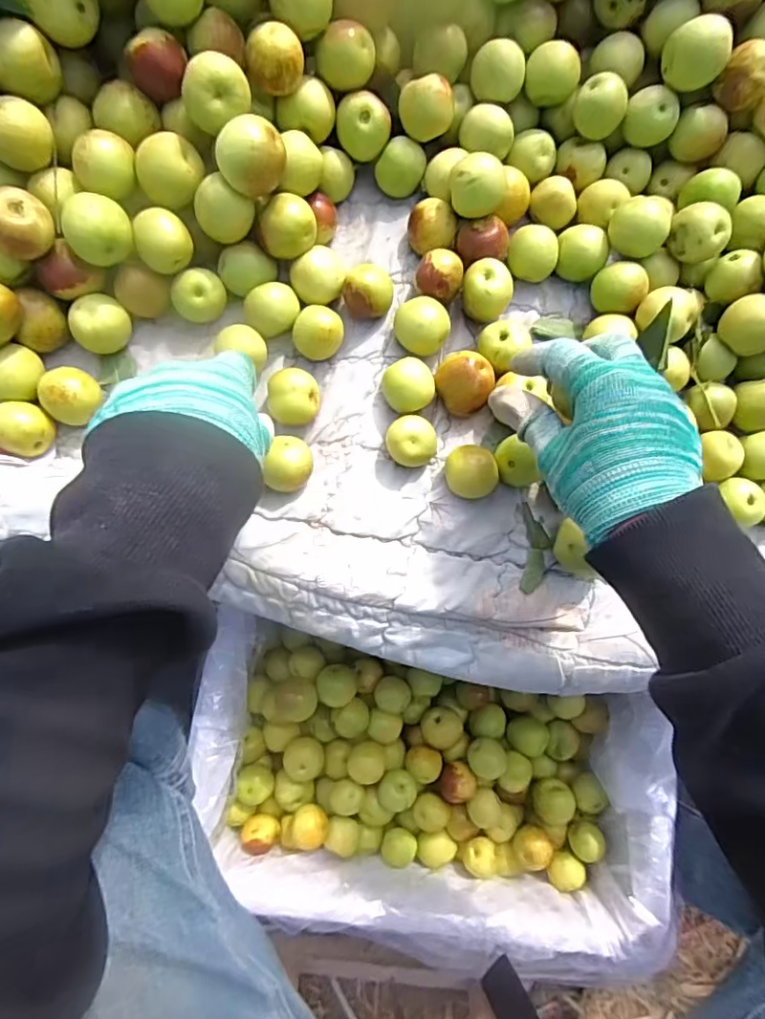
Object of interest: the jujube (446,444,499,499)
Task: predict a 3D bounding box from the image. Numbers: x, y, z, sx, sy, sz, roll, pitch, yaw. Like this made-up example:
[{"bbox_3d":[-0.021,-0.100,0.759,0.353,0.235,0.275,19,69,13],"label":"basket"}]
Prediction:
[{"bbox_3d":[0.058,-0.025,0.378,0.032,0.025,0.033,1,83,-5],"label":"jujube"}]

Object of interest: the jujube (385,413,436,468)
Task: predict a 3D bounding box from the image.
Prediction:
[{"bbox_3d":[0.019,-0.045,0.380,0.031,0.025,0.031,-2,83,-5],"label":"jujube"}]

